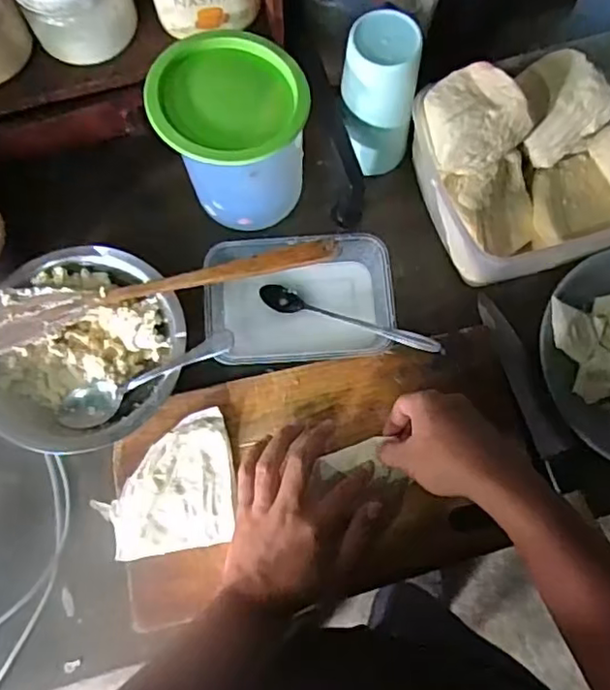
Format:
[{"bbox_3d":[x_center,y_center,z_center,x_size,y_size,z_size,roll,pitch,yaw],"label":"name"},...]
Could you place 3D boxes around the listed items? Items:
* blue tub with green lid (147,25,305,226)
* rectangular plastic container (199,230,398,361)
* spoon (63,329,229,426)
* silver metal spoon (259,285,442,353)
[{"bbox_3d":[-0.062,-0.184,0.549,0.121,0.139,0.114,0,74,1],"label":"blue tub with green lid"},{"bbox_3d":[-0.006,-0.046,0.577,0.169,0.057,0.119,-6,74,-1],"label":"rectangular plastic container"},{"bbox_3d":[-0.140,0.031,0.541,0.165,0.032,0.039,-21,75,-5],"label":"spoon"},{"bbox_3d":[0.040,-0.023,0.571,0.175,0.023,0.023,19,77,21],"label":"silver metal spoon"}]

